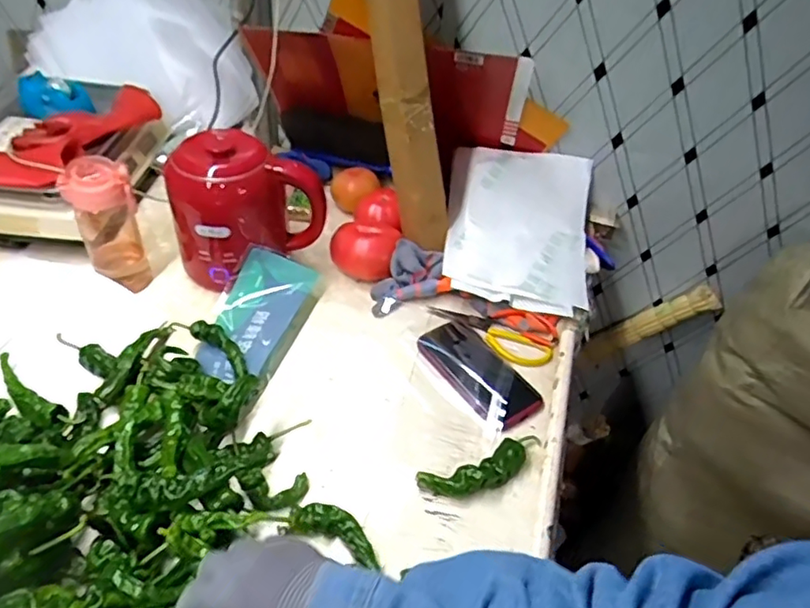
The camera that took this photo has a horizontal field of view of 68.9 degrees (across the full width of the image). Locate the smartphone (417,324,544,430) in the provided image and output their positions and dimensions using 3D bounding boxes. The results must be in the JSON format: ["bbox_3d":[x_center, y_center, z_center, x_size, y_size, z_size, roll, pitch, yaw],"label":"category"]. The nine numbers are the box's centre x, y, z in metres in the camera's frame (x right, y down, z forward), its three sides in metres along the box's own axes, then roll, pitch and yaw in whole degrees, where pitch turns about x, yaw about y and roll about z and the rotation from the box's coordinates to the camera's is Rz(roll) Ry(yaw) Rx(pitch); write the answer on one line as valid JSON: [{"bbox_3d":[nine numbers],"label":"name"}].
[{"bbox_3d":[0.094,0.082,0.759,0.082,0.015,0.178,-21,49,-27],"label":"smartphone"}]

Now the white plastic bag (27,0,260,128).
[{"bbox_3d":[-0.451,-0.452,1.041,0.416,0.196,0.097,10,42,4],"label":"white plastic bag"}]

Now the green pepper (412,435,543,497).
[{"bbox_3d":[0.091,0.174,0.645,0.150,0.038,0.042,-14,46,-21],"label":"green pepper"}]

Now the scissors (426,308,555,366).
[{"bbox_3d":[0.122,0.027,0.816,0.174,0.019,0.084,25,45,19],"label":"scissors"}]

